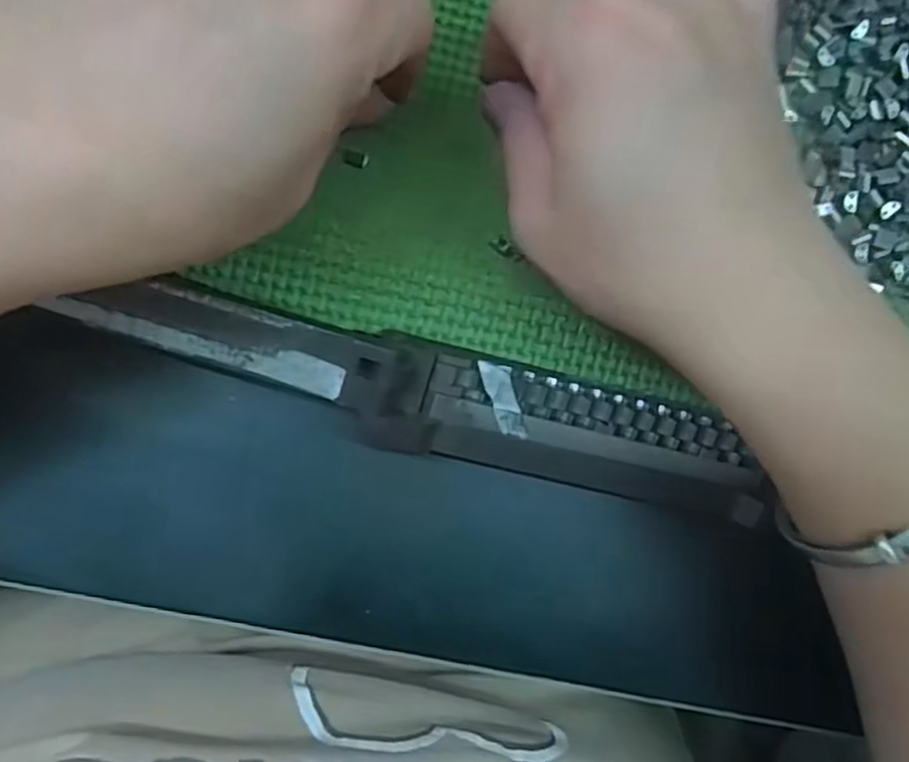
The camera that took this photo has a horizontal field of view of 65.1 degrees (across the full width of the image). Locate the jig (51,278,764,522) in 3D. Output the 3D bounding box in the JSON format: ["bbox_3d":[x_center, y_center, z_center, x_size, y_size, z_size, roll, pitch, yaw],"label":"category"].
[{"bbox_3d":[-0.003,0.006,0.209,0.198,0.022,0.031,14,88,-9],"label":"jig"}]

